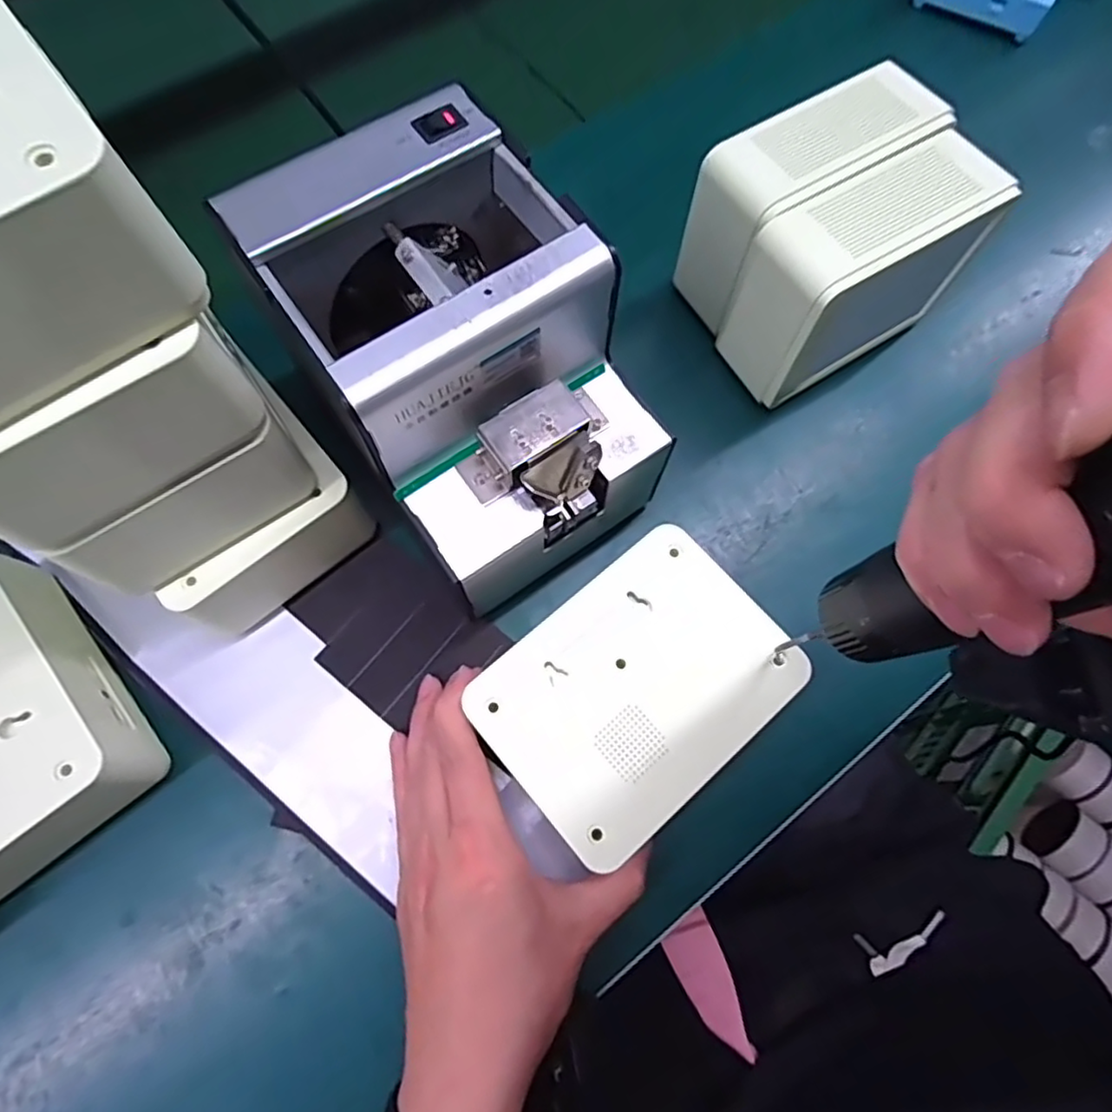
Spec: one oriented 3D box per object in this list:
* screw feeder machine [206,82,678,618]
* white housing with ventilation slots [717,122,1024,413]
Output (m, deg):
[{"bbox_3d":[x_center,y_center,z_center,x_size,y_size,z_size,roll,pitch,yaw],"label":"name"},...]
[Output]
[{"bbox_3d":[-0.040,-0.087,0.323,0.122,0.154,0.168,-32,74,-12],"label":"screw feeder machine"},{"bbox_3d":[0.172,-0.159,0.374,0.131,0.105,0.056,-28,73,-11],"label":"white housing with ventilation slots"}]

